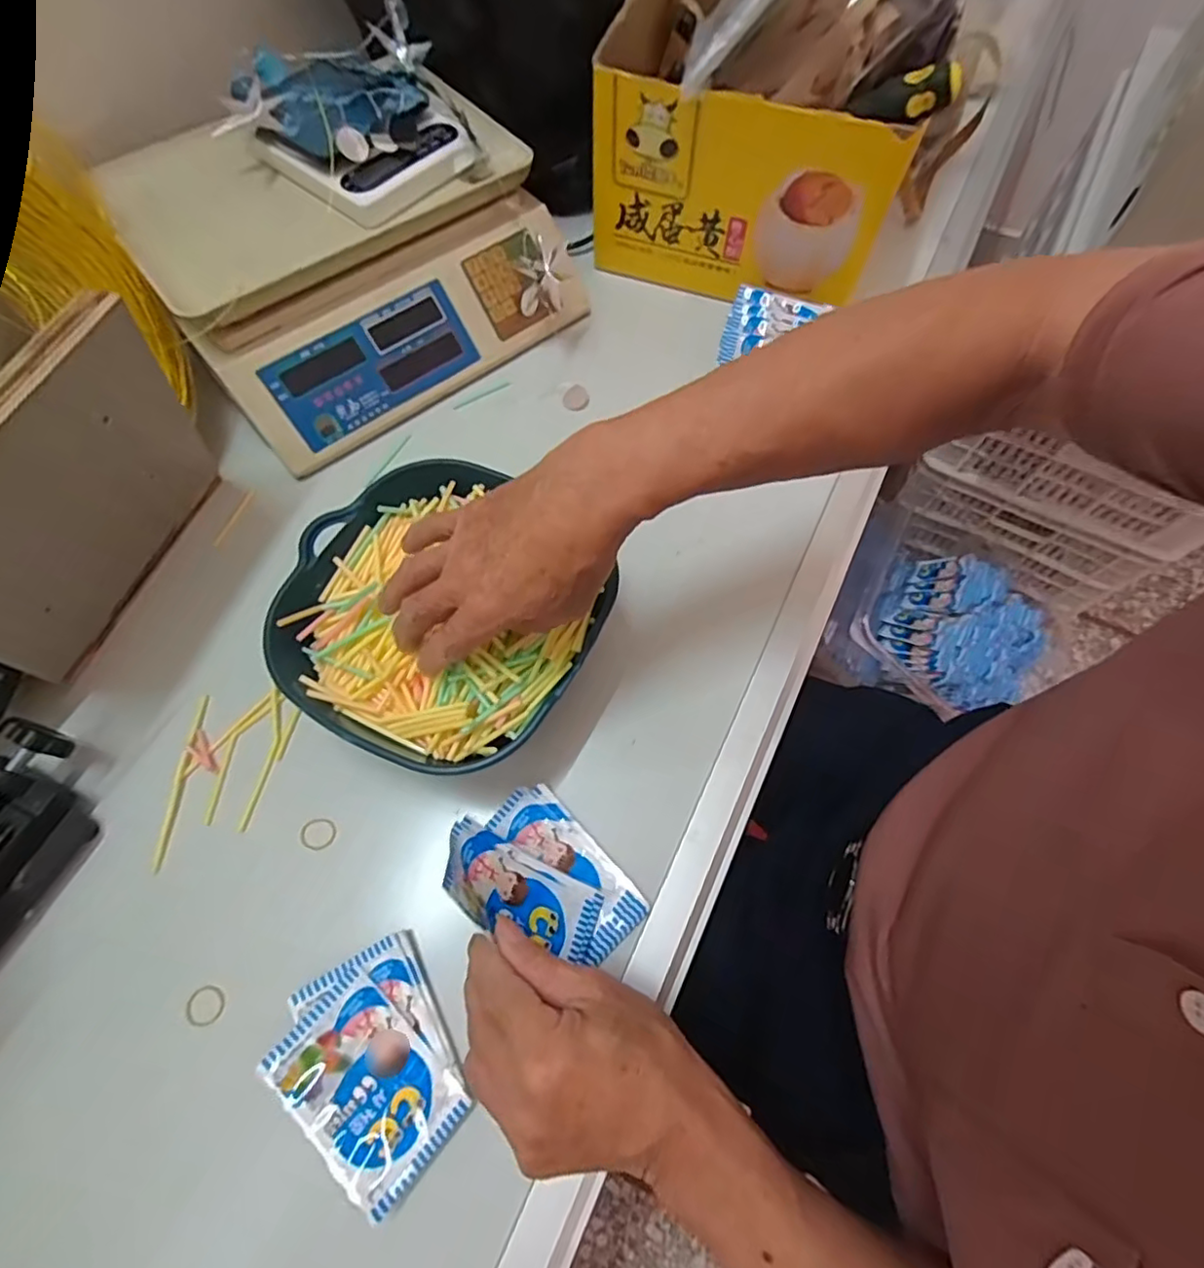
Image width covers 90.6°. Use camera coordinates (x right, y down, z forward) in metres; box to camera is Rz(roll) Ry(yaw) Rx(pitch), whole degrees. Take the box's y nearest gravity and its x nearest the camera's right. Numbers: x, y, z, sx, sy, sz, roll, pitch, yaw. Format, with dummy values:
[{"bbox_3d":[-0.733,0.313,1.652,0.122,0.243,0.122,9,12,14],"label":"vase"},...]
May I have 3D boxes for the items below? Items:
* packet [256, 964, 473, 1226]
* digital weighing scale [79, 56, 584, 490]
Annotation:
[{"bbox_3d":[-0.132,0.252,0.334,0.104,0.017,0.068,39,72,15],"label":"packet"},{"bbox_3d":[-0.223,-0.361,0.554,0.336,0.119,0.296,-33,71,-14],"label":"digital weighing scale"}]

